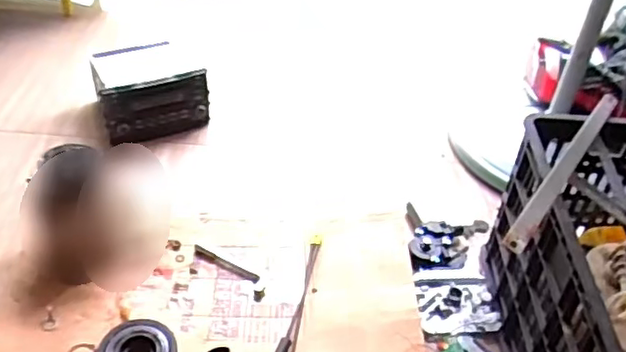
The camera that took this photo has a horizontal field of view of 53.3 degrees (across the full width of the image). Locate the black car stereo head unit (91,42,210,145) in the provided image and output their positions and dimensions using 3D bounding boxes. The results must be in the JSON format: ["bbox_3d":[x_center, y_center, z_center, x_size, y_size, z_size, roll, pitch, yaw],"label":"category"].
[{"bbox_3d":[-0.337,-0.179,1.286,0.207,0.124,0.202,-14,44,-20],"label":"black car stereo head unit"}]

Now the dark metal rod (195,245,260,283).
[{"bbox_3d":[-0.139,0.142,1.002,0.124,0.005,0.016,22,44,20],"label":"dark metal rod"}]

